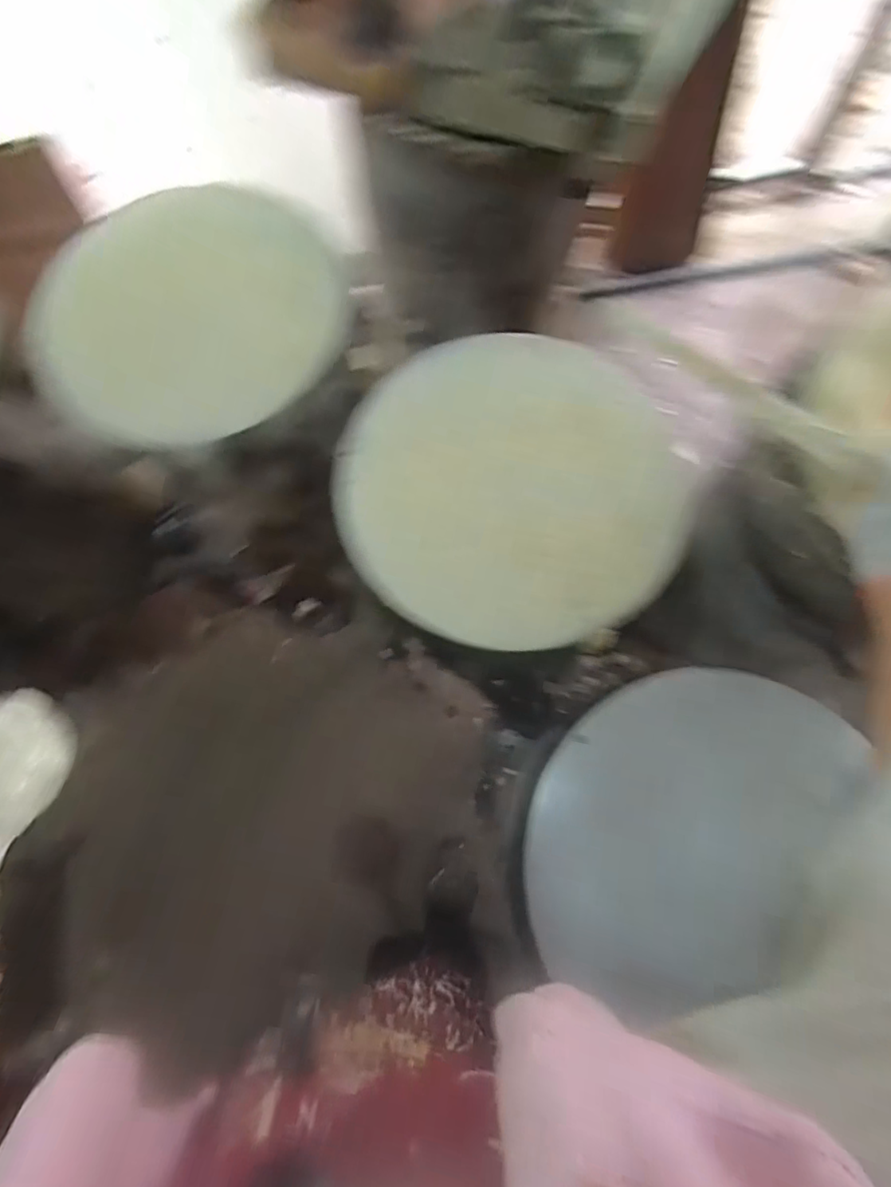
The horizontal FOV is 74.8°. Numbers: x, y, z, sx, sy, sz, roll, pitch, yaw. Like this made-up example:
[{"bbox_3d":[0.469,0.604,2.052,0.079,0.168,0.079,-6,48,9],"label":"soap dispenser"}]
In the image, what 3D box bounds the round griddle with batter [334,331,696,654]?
[{"bbox_3d":[0.066,-0.116,0.648,0.341,0.045,0.370,0,87,5],"label":"round griddle with batter"}]

